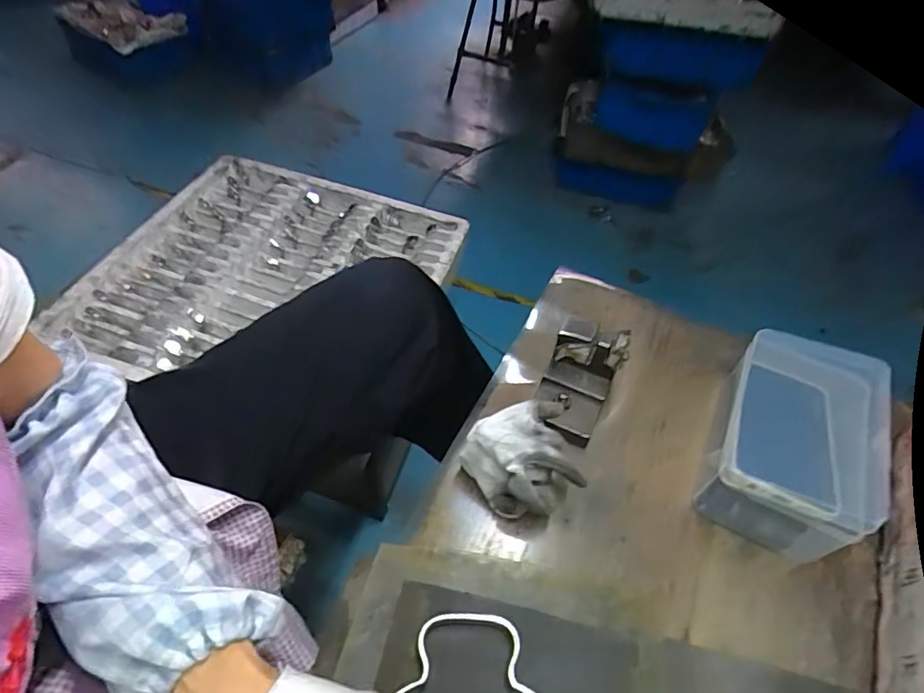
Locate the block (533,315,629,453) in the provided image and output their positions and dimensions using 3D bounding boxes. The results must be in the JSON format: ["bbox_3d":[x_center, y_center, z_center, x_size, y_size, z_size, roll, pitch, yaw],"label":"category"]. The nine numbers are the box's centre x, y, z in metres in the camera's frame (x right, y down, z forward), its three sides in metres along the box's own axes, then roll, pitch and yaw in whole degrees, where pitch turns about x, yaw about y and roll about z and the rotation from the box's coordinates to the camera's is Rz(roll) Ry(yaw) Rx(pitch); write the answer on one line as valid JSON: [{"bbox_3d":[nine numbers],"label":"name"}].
[{"bbox_3d":[0.109,0.034,0.501,0.062,0.078,0.093,22,52,12],"label":"block"}]

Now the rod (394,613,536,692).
[{"bbox_3d":[0.006,0.212,0.366,0.095,0.011,0.052,3,45,-1],"label":"rod"}]

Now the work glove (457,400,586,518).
[{"bbox_3d":[0.052,0.096,0.448,0.077,0.070,0.092,-32,60,-28],"label":"work glove"}]

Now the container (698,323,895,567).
[{"bbox_3d":[0.289,0.081,0.472,0.112,0.086,0.182,24,52,13],"label":"container"}]

